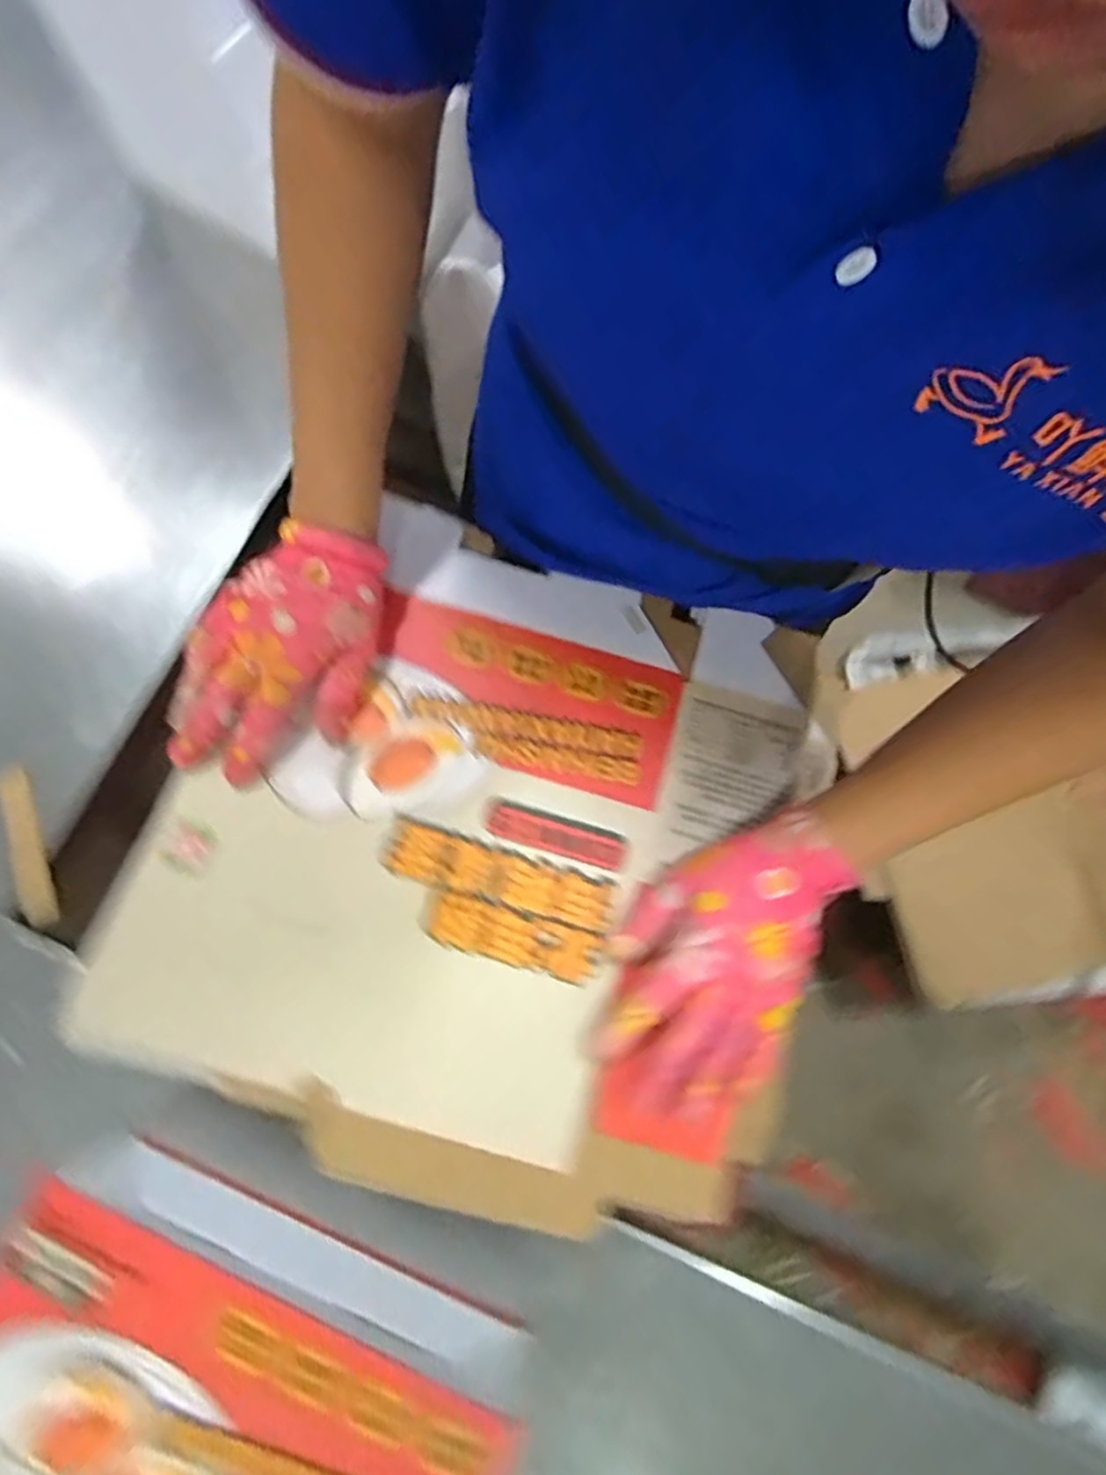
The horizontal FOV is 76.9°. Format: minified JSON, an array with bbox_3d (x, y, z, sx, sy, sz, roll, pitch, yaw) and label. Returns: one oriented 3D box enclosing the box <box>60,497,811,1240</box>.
[{"bbox_3d":[-0.036,0.056,0.419,0.348,0.035,0.366,20,75,4],"label":"box"}]

